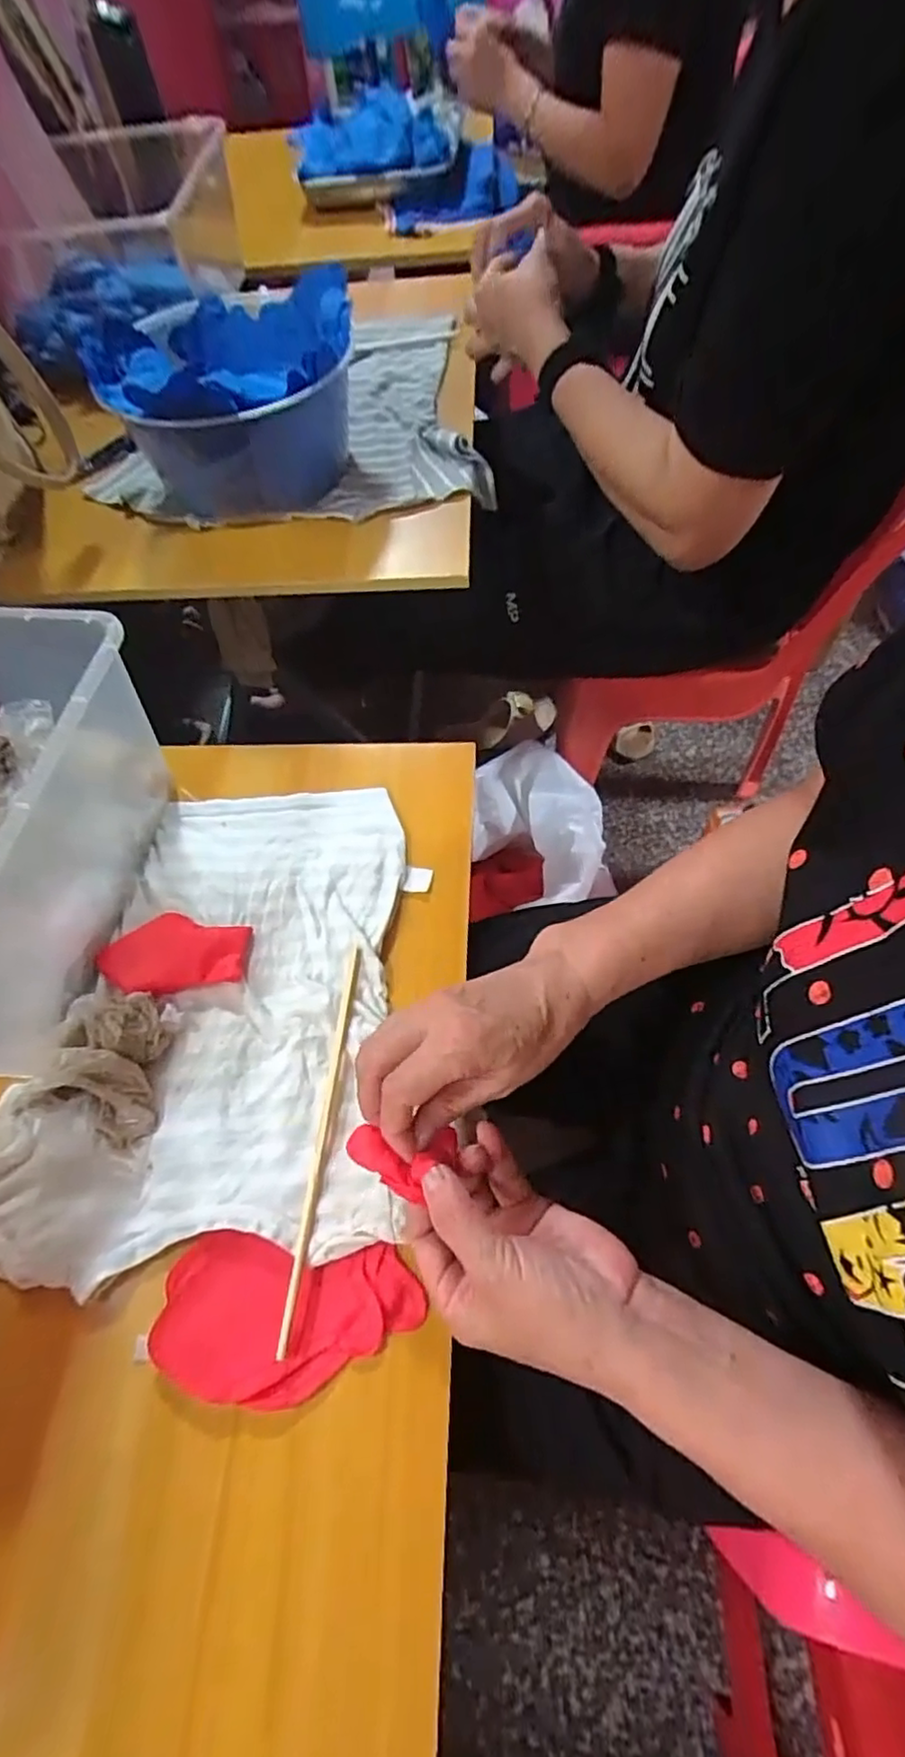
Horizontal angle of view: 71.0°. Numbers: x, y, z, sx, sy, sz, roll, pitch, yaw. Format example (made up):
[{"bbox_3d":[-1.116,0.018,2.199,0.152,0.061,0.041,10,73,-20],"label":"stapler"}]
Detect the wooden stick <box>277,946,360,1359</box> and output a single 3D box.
[{"bbox_3d":[-0.078,0.150,0.384,0.008,0.006,0.225,3,62,6],"label":"wooden stick"}]

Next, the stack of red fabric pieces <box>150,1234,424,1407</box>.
[{"bbox_3d":[-0.088,0.238,0.343,0.137,0.015,0.073,2,62,5],"label":"stack of red fabric pieces"}]

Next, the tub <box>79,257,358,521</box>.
[{"bbox_3d":[-0.201,-0.443,0.592,0.216,0.113,0.216,-2,62,3],"label":"tub"}]

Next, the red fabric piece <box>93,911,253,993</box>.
[{"bbox_3d":[-0.193,0.052,0.441,0.098,0.012,0.055,-8,62,0],"label":"red fabric piece"}]

